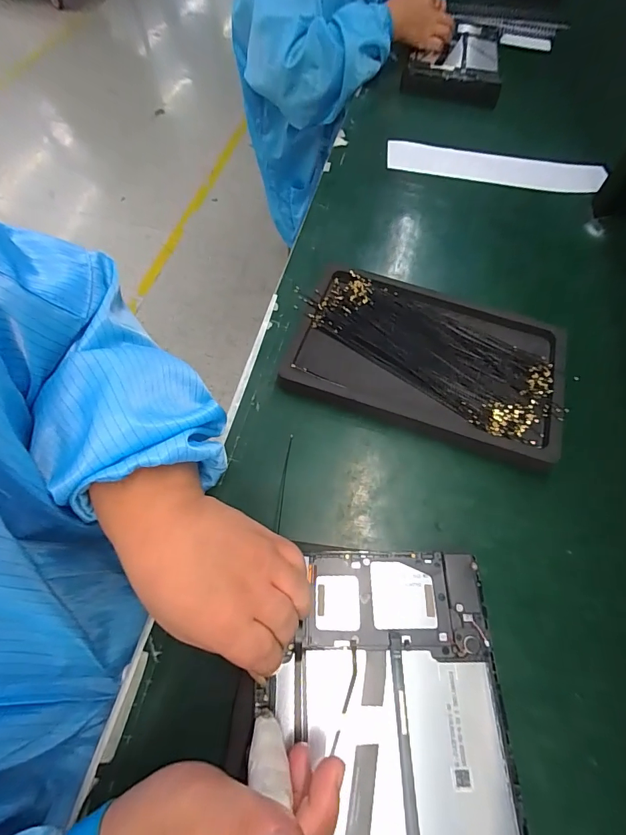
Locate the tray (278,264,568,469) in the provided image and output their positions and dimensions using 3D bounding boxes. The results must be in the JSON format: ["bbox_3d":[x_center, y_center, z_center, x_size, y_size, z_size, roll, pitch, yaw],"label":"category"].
[{"bbox_3d":[0.108,-0.058,0.391,0.247,0.023,0.162,17,63,8],"label":"tray"}]

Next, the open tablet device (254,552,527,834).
[{"bbox_3d":[0.042,0.201,0.230,0.144,0.010,0.237,0,62,-1],"label":"open tablet device"}]

